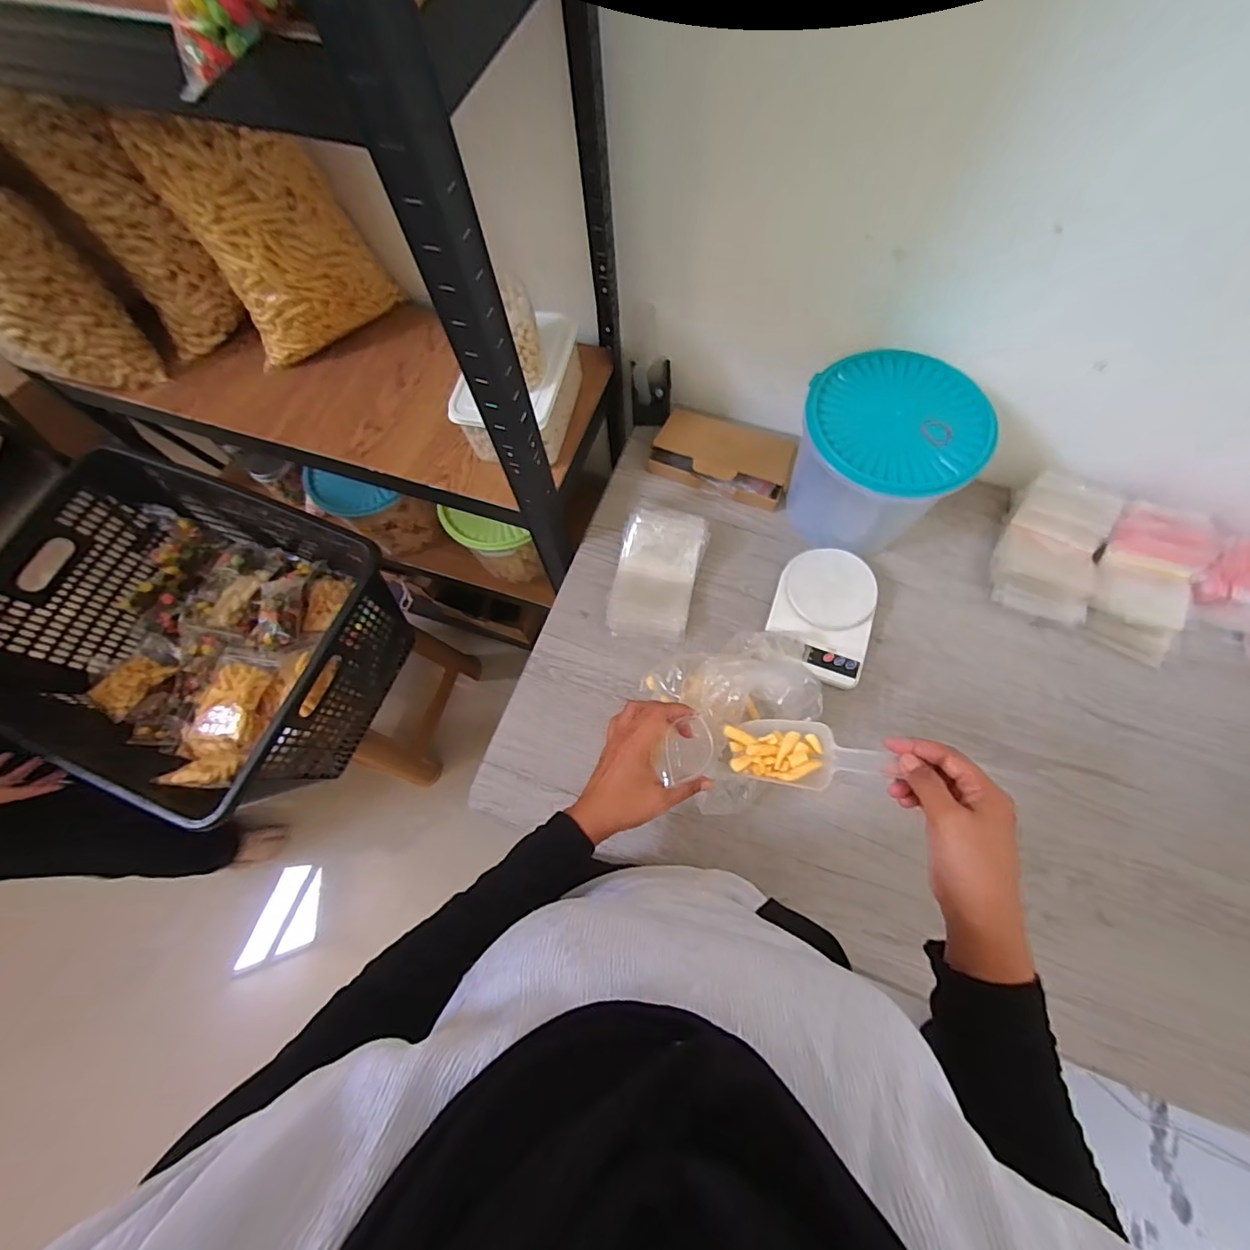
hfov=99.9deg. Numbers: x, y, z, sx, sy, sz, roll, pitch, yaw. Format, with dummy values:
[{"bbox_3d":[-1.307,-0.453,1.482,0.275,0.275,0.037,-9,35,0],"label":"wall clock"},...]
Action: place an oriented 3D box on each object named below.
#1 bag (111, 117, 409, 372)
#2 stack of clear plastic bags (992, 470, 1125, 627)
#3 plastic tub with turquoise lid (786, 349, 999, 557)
[{"bbox_3d":[-0.445,-0.489,0.694,0.208,0.272,0.074,-25,71,-7],"label":"bag"},{"bbox_3d":[0.562,-0.100,0.682,0.118,0.064,0.173,24,73,11],"label":"stack of clear plastic bags"},{"bbox_3d":[0.317,-0.209,0.691,0.192,0.196,0.184,-1,70,2],"label":"plastic tub with turquoise lid"}]

